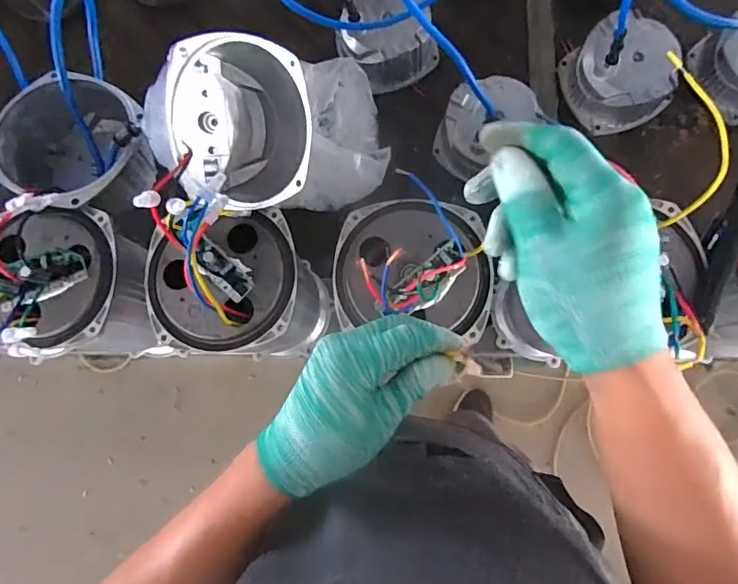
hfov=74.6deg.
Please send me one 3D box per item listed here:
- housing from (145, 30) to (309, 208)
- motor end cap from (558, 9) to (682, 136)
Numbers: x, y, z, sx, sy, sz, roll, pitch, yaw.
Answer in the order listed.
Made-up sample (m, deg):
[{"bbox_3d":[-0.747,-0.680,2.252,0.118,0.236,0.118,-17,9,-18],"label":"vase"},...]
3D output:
[{"bbox_3d":[-0.125,-0.143,0.428,0.085,0.134,0.137,20,117,42],"label":"housing"},{"bbox_3d":[0.325,-0.280,0.619,0.122,0.077,0.117,0,82,3],"label":"motor end cap"}]

